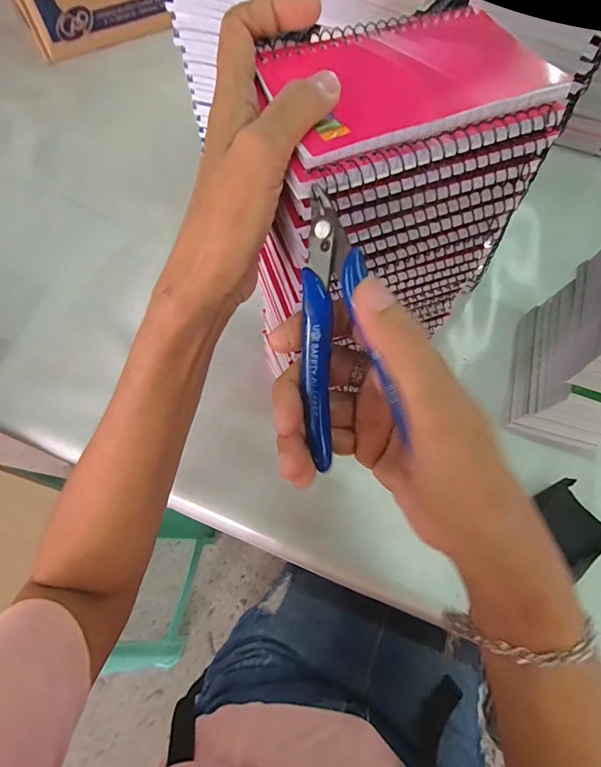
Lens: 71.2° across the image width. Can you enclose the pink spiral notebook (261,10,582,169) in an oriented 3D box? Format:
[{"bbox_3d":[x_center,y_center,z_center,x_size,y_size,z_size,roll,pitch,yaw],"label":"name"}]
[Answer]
[{"bbox_3d":[0.051,-0.149,0.208,0.129,0.015,0.086,-17,69,-5],"label":"pink spiral notebook"}]

